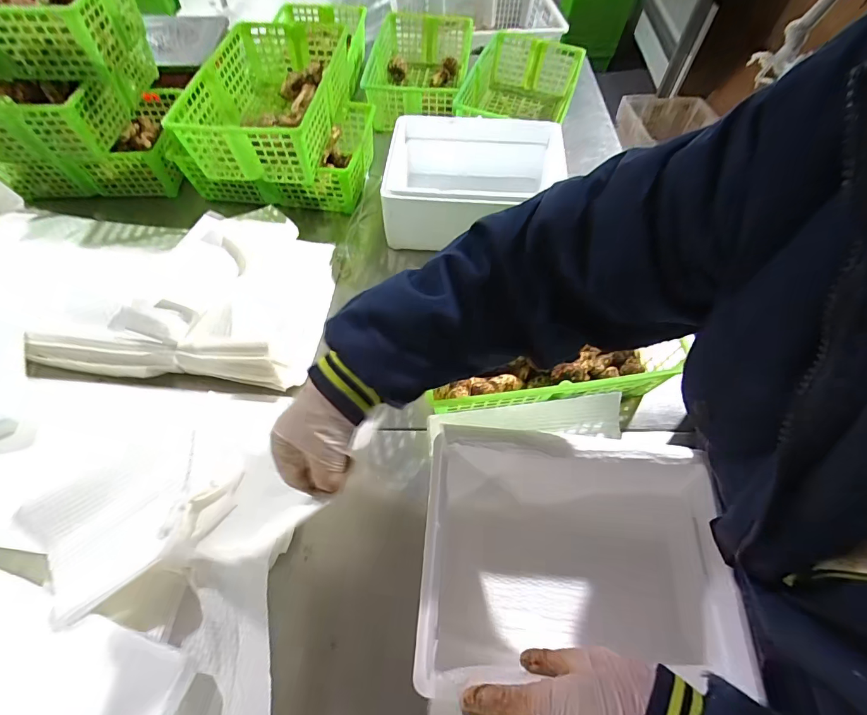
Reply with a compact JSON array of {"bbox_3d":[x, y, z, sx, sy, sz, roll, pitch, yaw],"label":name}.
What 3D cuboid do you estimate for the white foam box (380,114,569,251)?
[{"bbox_3d":[0.067,-0.294,0.731,0.282,0.131,0.203,4,59,3],"label":"white foam box"}]

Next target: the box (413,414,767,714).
[{"bbox_3d":[0.139,0.213,0.432,0.298,0.119,0.235,10,60,6],"label":"box"}]

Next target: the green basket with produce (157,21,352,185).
[{"bbox_3d":[-0.265,-0.421,0.689,0.192,0.111,0.302,8,60,5],"label":"green basket with produce"}]

